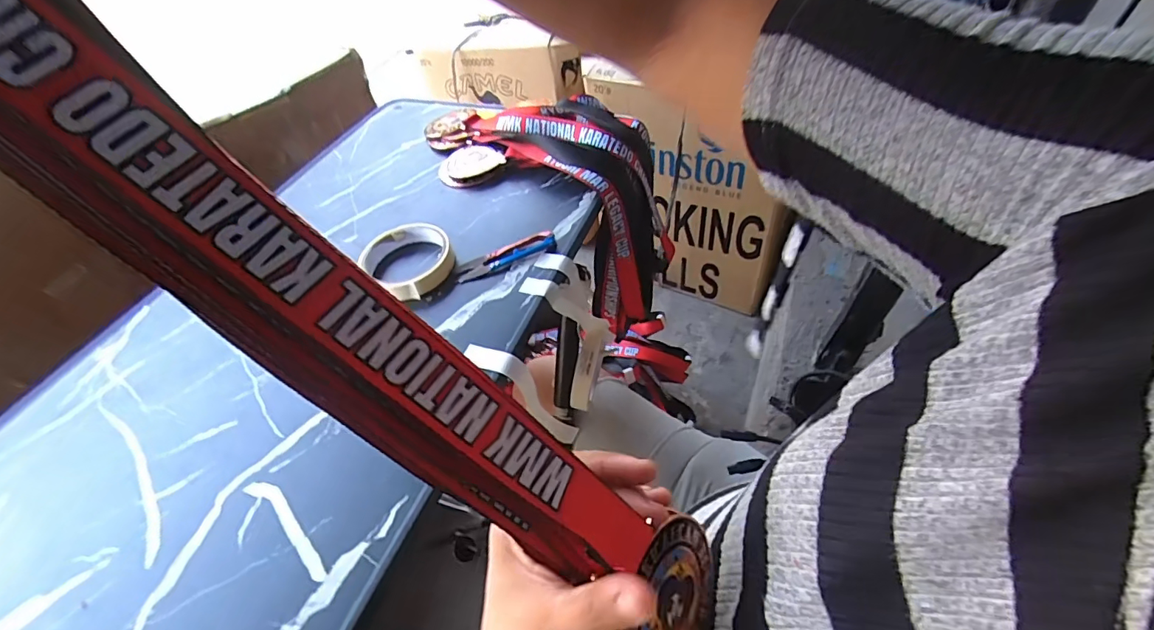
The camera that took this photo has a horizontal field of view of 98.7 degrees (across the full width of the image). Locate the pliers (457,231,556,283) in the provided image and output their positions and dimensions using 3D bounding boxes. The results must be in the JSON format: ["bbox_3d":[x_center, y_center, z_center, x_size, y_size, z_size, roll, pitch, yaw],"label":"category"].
[{"bbox_3d":[-0.067,-0.056,0.476,0.097,0.005,0.022,-22,65,-6],"label":"pliers"}]

